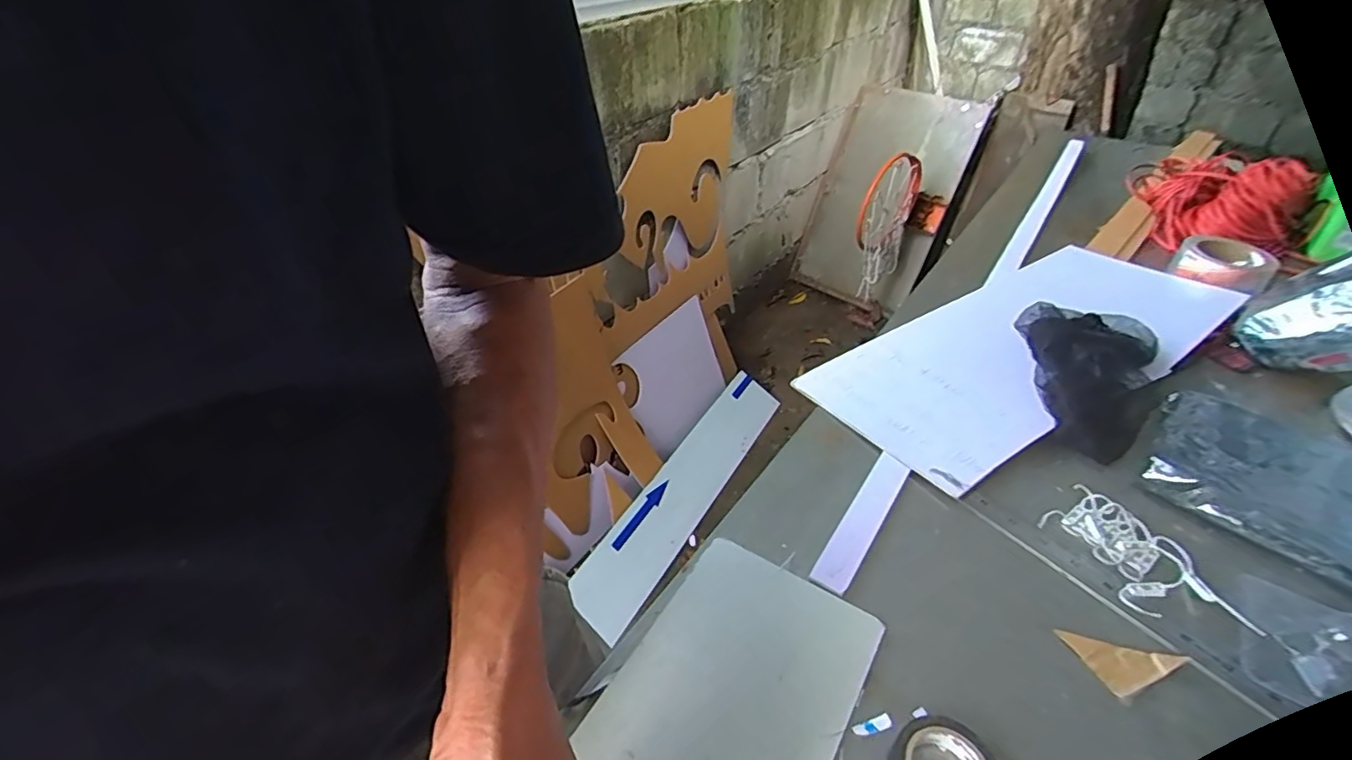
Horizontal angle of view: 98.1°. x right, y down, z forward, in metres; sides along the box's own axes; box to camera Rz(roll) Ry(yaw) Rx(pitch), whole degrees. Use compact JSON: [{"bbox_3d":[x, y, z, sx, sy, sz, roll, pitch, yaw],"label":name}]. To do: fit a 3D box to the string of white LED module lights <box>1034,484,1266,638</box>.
[{"bbox_3d":[0.356,0.142,0.450,0.076,0.023,0.130,-20,44,-24],"label":"string of white LED module lights"}]

